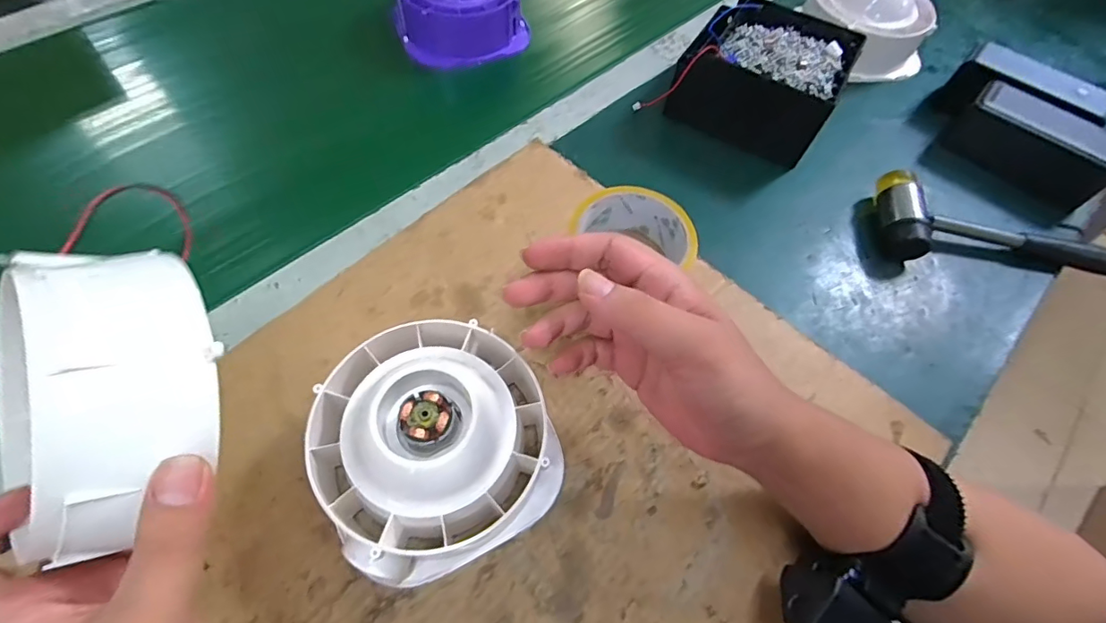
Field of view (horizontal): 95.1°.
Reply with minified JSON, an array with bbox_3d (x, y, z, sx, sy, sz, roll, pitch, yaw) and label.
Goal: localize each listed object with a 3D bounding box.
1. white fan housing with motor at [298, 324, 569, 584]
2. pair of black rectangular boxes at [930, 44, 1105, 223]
[{"bbox_3d":[-0.066,0.071,0.291,0.126,0.066,0.127,2,60,-3],"label":"white fan housing with motor"},{"bbox_3d":[0.457,-0.182,0.489,0.157,0.059,0.096,41,65,18],"label":"pair of black rectangular boxes"}]

